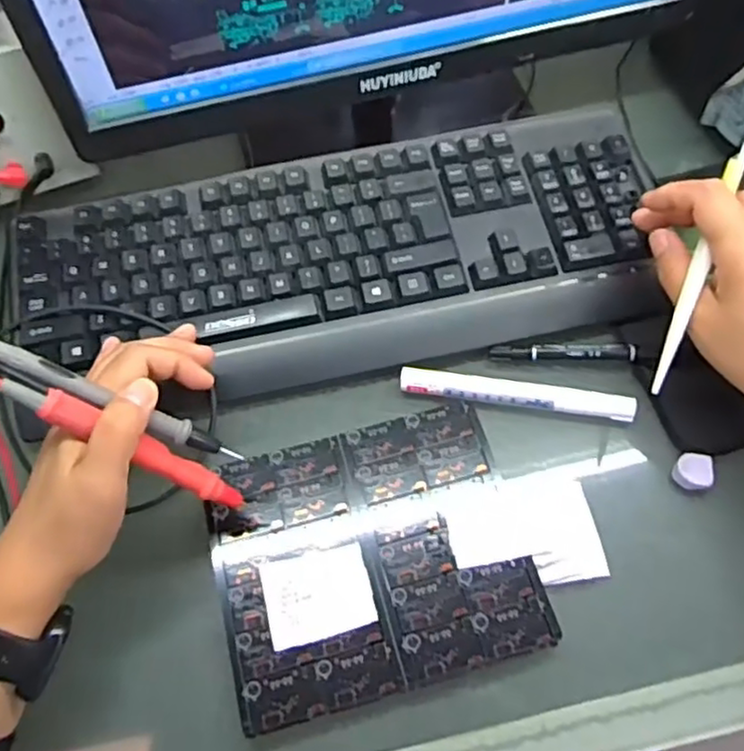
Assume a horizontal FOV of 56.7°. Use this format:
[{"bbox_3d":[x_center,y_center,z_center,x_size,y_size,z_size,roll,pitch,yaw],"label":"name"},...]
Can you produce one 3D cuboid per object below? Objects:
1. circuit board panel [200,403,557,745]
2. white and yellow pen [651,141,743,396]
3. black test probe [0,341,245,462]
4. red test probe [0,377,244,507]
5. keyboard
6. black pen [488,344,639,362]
[{"bbox_3d":[-0.001,0.096,0.378,0.164,0.009,0.141,-14,61,-6],"label":"circuit board panel"},{"bbox_3d":[0.180,-0.061,0.375,0.009,0.009,0.149,21,87,12],"label":"white and yellow pen"},{"bbox_3d":[-0.125,0.012,0.327,0.138,0.008,0.014,28,60,-25],"label":"black test probe"},{"bbox_3d":[-0.124,0.028,0.326,0.152,0.010,0.014,34,60,-27],"label":"red test probe"},{"bbox_3d":[-0.018,-0.077,0.460,0.426,0.038,0.155,-10,62,-4],"label":"keyboard"},{"bbox_3d":[0.123,-0.015,0.443,0.091,0.011,0.010,1,62,2],"label":"black pen"}]

